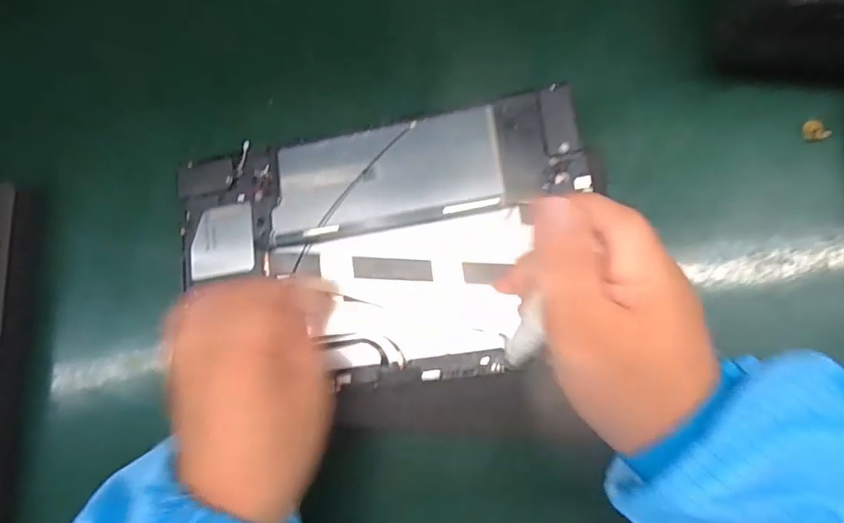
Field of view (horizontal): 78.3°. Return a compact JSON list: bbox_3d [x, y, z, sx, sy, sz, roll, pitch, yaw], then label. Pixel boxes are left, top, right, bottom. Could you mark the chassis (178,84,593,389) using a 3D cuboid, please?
[{"bbox_3d":[-0.027,-0.006,0.296,0.232,0.020,0.144,-8,84,8],"label":"chassis"}]

